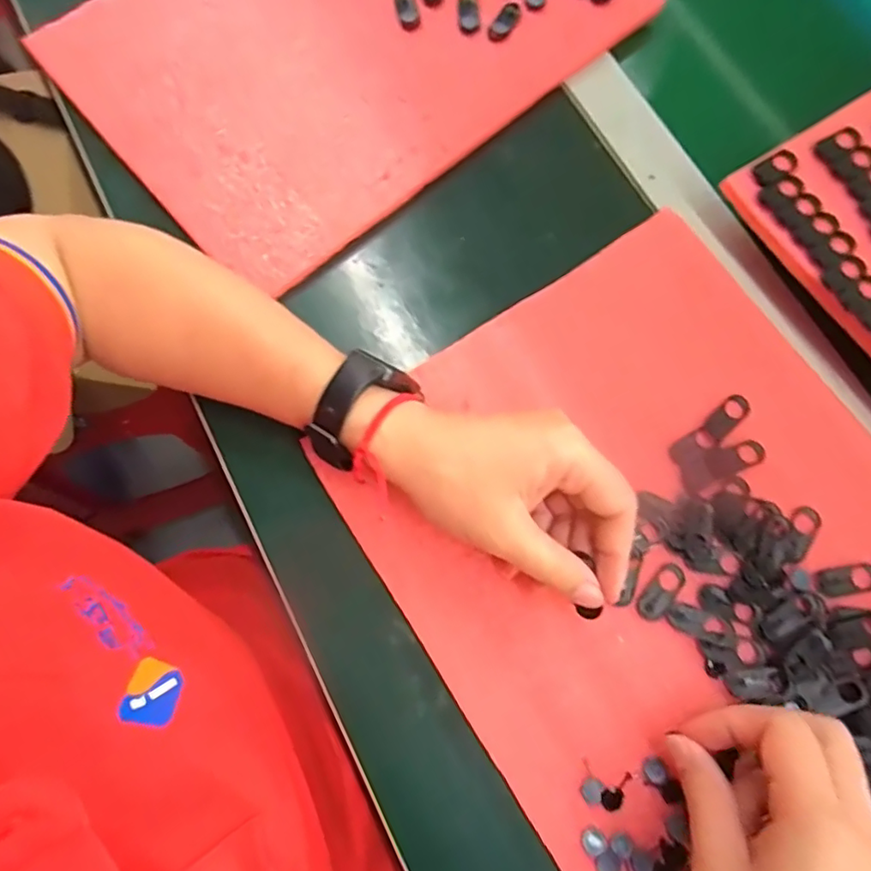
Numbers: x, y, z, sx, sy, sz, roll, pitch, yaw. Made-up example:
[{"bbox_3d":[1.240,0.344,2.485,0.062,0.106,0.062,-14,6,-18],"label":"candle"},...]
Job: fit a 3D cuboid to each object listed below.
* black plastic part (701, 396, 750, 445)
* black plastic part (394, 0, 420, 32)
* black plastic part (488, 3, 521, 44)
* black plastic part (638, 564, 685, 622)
[{"bbox_3d":[0.161,-0.011,0.322,0.029,0.004,0.013,-41,78,-11],"label":"black plastic part"},{"bbox_3d":[-0.019,-0.282,0.389,0.014,0.004,0.031,-12,75,-3],"label":"black plastic part"},{"bbox_3d":[0.046,-0.273,0.388,0.013,0.004,0.034,29,76,8],"label":"black plastic part"},{"bbox_3d":[0.116,0.080,0.299,0.014,0.004,0.031,36,77,9],"label":"black plastic part"}]

